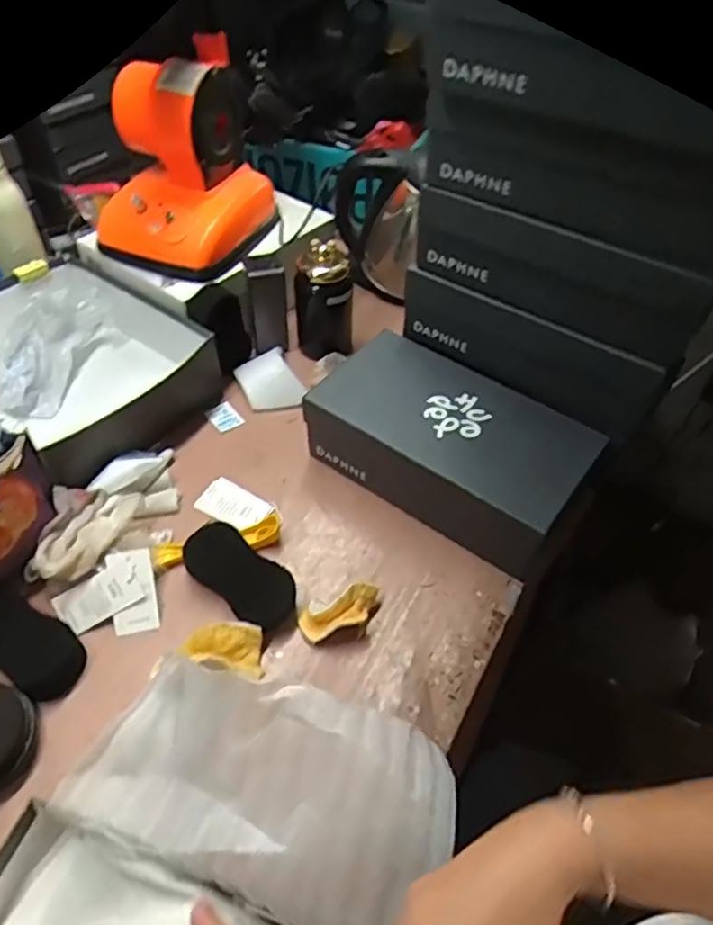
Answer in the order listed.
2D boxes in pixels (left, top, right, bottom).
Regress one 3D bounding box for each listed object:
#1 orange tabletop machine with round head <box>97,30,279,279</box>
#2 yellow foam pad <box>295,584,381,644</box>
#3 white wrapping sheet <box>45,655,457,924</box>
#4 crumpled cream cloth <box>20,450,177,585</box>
[{"bbox_3d":[-0.223,-0.379,0.797,0.175,0.199,0.188,17,50,11],"label":"orange tabletop machine with round head"},{"bbox_3d":[-0.015,0.149,0.618,0.079,0.036,0.042,-11,50,-13],"label":"yellow foam pad"},{"bbox_3d":[-0.065,0.218,0.423,0.243,0.032,0.138,16,82,18],"label":"white wrapping sheet"},{"bbox_3d":[-0.258,0.051,0.673,0.079,0.053,0.200,25,52,18],"label":"crumpled cream cloth"}]

